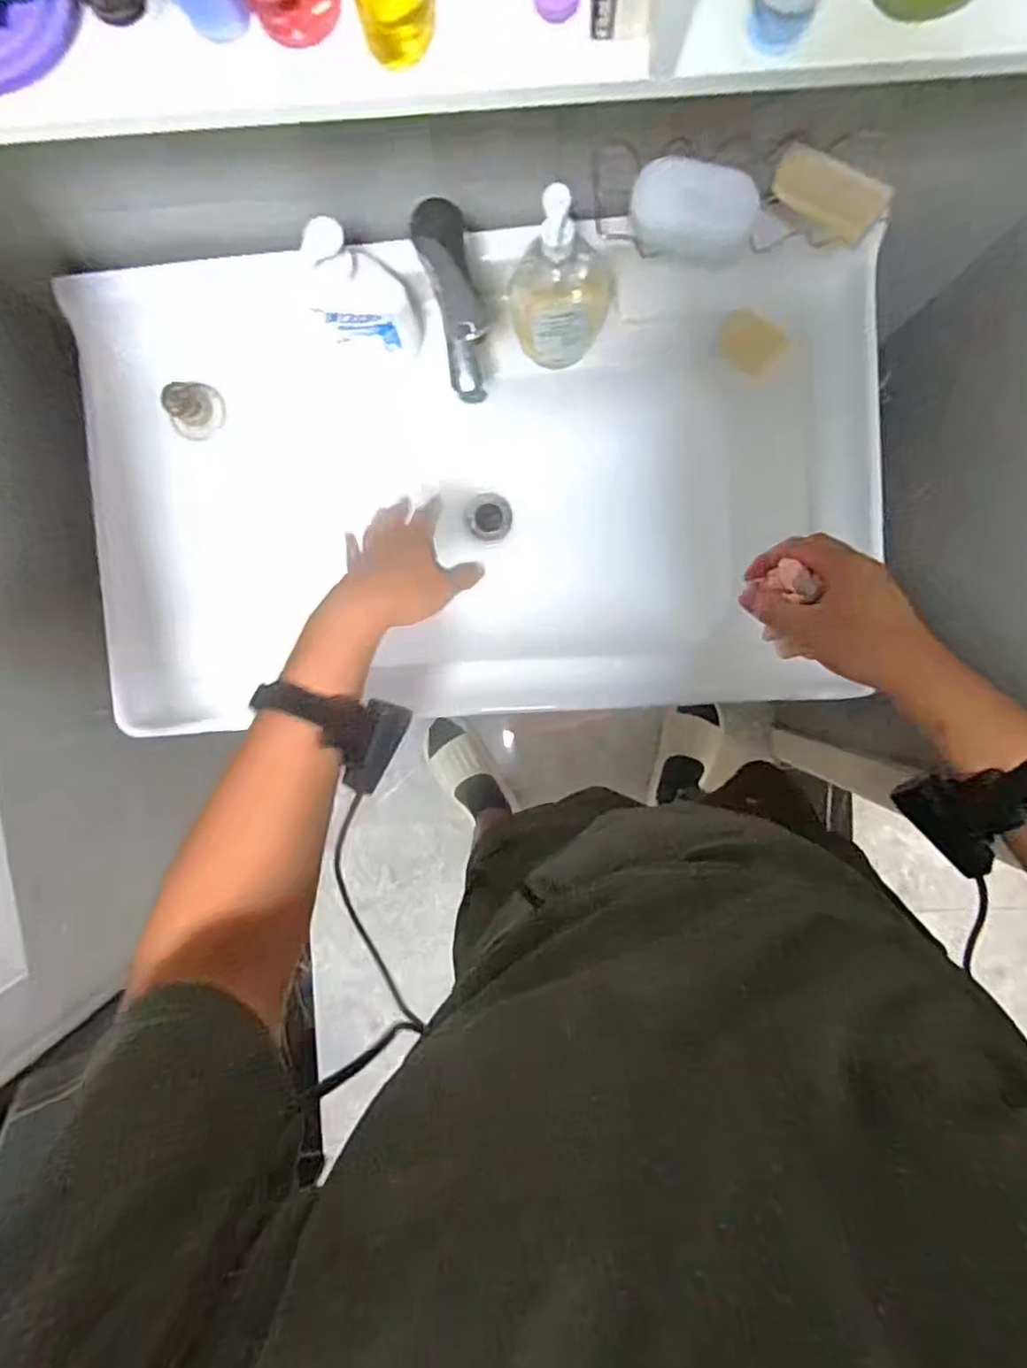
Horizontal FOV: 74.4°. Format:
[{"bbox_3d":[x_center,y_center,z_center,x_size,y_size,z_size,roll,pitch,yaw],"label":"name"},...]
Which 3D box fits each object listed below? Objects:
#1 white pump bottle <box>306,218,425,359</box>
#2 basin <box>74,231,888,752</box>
[{"bbox_3d":[-0.142,-0.370,0.643,0.093,0.209,0.060,-1,92,5],"label":"white pump bottle"},{"bbox_3d":[-0.033,-0.199,0.752,0.795,0.183,0.441,-3,93,5],"label":"basin"}]

